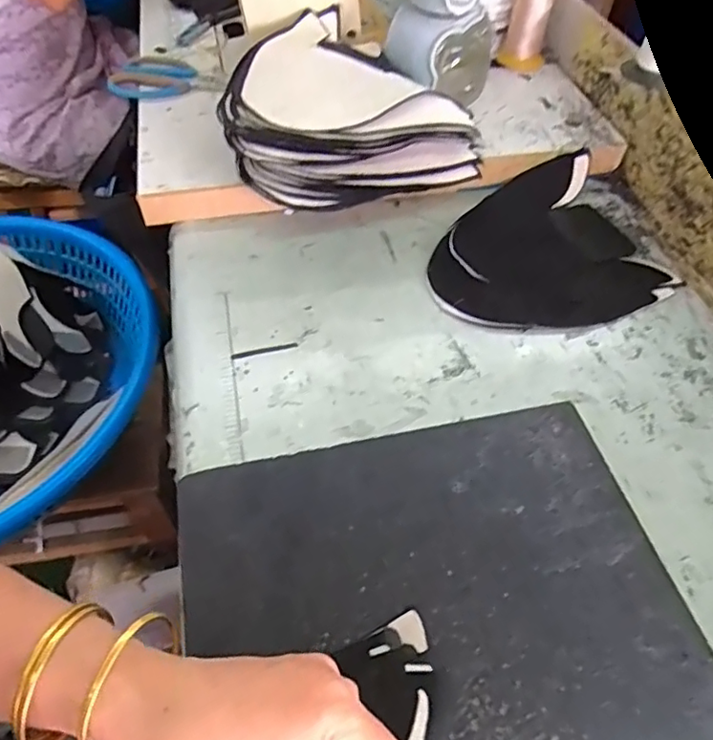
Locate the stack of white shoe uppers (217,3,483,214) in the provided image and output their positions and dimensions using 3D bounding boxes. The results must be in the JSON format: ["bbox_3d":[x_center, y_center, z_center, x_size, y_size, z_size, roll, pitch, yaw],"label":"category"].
[{"bbox_3d":[-0.020,-0.277,0.589,0.244,0.085,0.239,-14,55,-13],"label":"stack of white shoe uppers"}]

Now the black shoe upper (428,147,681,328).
[{"bbox_3d":[0.181,-0.124,0.575,0.241,0.033,0.203,-18,55,-15],"label":"black shoe upper"}]

